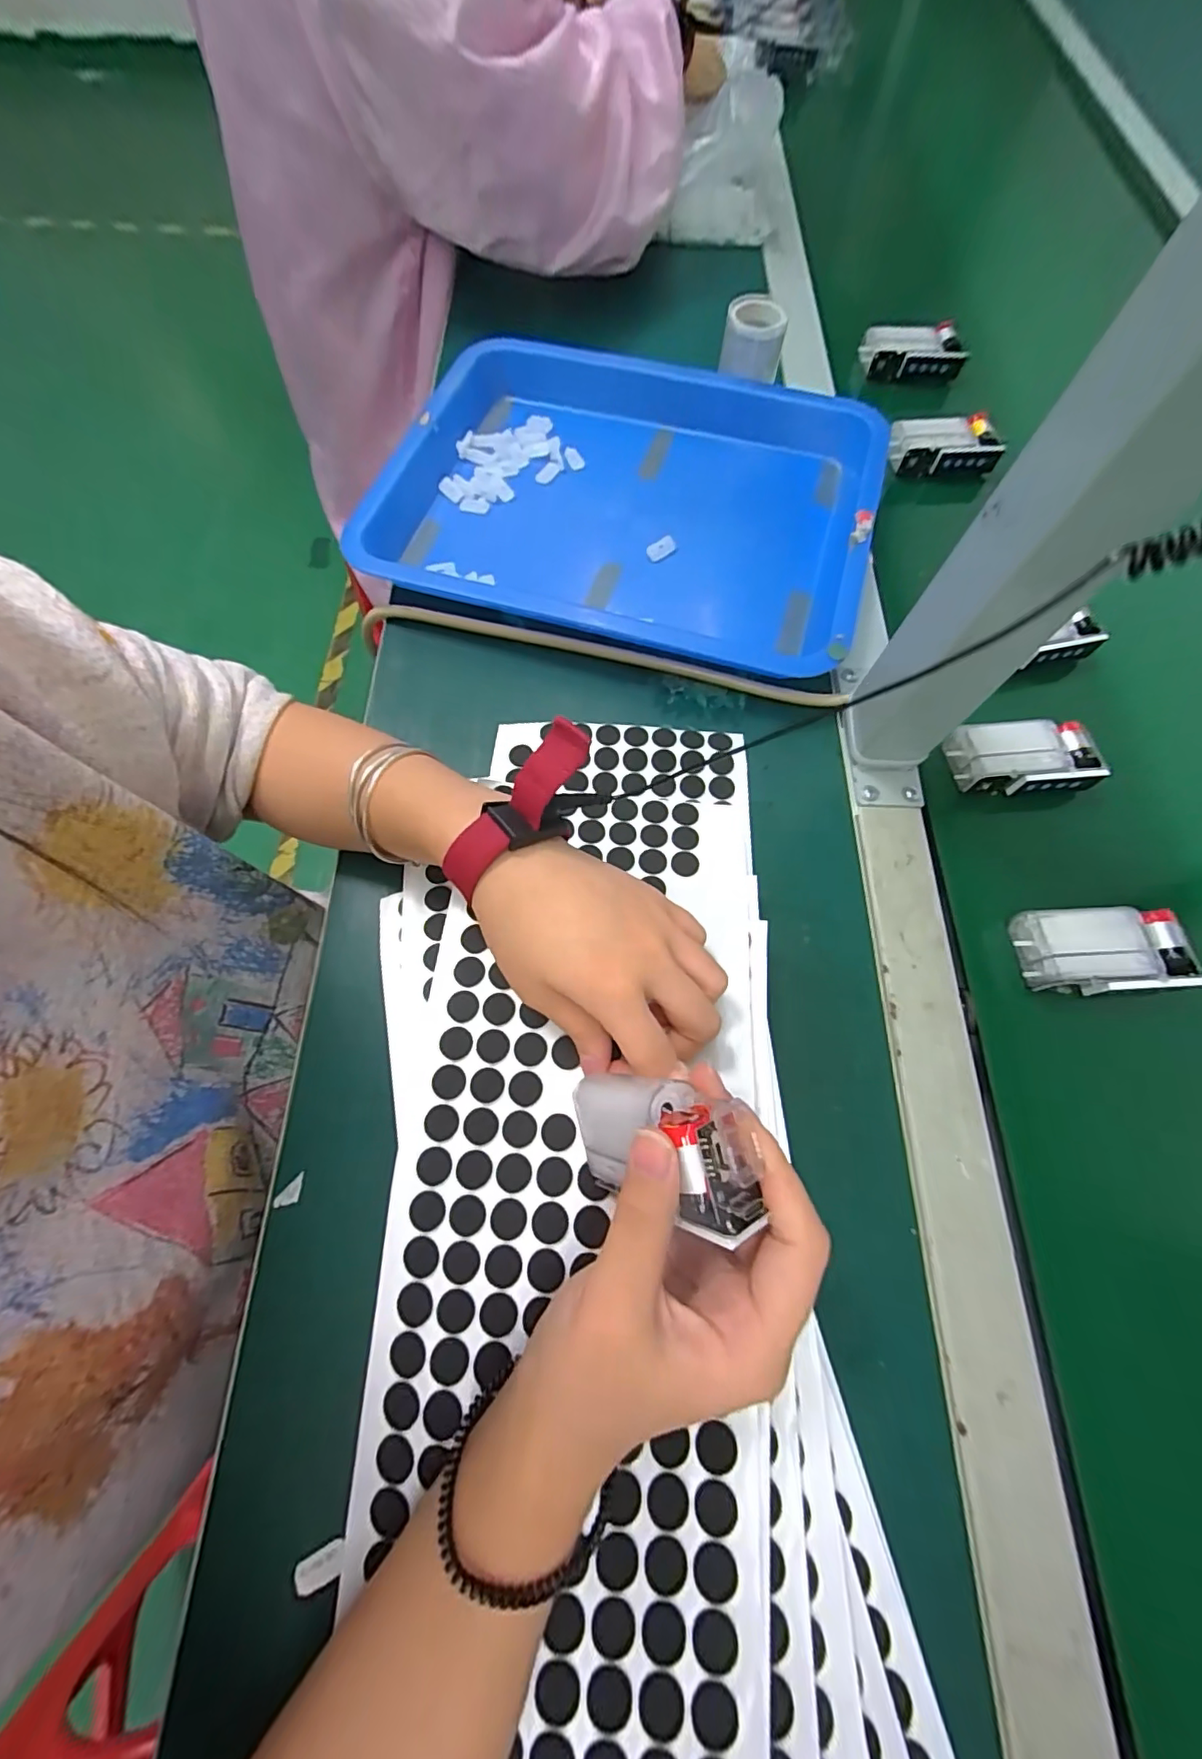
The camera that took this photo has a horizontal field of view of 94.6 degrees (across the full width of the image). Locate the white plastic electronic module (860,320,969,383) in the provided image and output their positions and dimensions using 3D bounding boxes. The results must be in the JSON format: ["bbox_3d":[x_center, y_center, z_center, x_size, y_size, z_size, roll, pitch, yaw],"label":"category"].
[{"bbox_3d":[0.267,-0.448,0.474,0.089,0.034,0.021,0,69,-1],"label":"white plastic electronic module"}]

